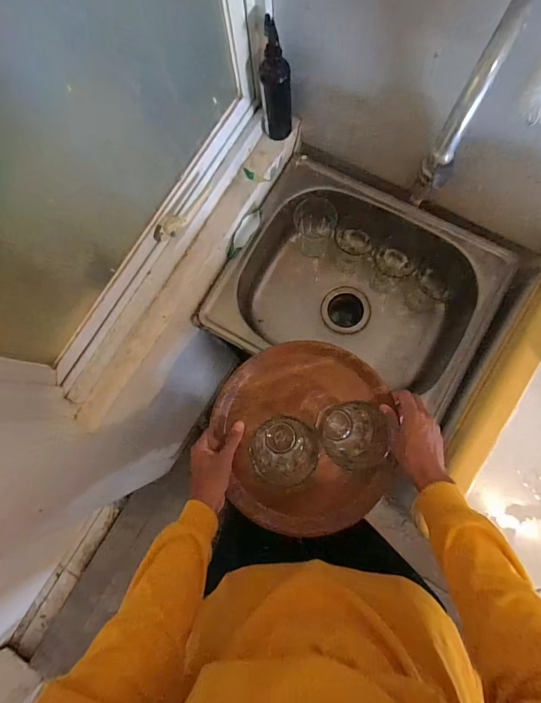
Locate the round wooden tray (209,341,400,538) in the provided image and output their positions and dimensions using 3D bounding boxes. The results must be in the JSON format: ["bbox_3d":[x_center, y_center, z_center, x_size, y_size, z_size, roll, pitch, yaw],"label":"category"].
[{"bbox_3d":[0.048,0.133,0.581,0.270,0.028,0.288,-1,83,6],"label":"round wooden tray"}]

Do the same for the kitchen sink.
[{"bbox_3d":[0.166,-0.117,0.767,0.480,0.175,0.388,27,83,7],"label":"kitchen sink"}]

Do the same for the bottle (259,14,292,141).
[{"bbox_3d":[0.009,-0.430,0.607,0.051,0.177,0.048,-5,81,3],"label":"bottle"}]

